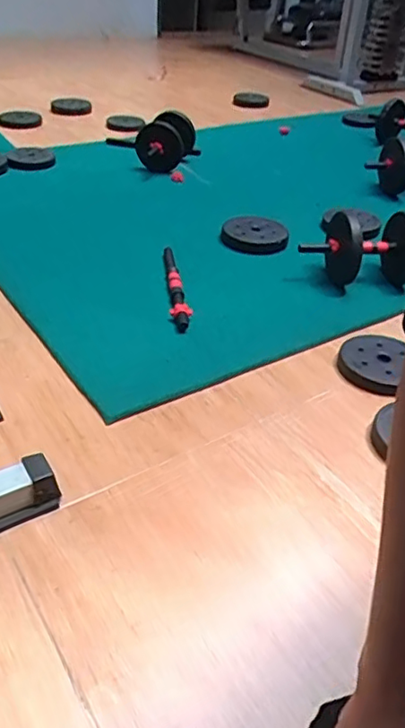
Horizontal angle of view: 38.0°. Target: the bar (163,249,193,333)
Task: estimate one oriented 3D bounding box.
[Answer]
[{"bbox_3d":[-0.064,-0.188,1.450,0.050,0.051,0.364,-1,37,-7],"label":"bar"}]

